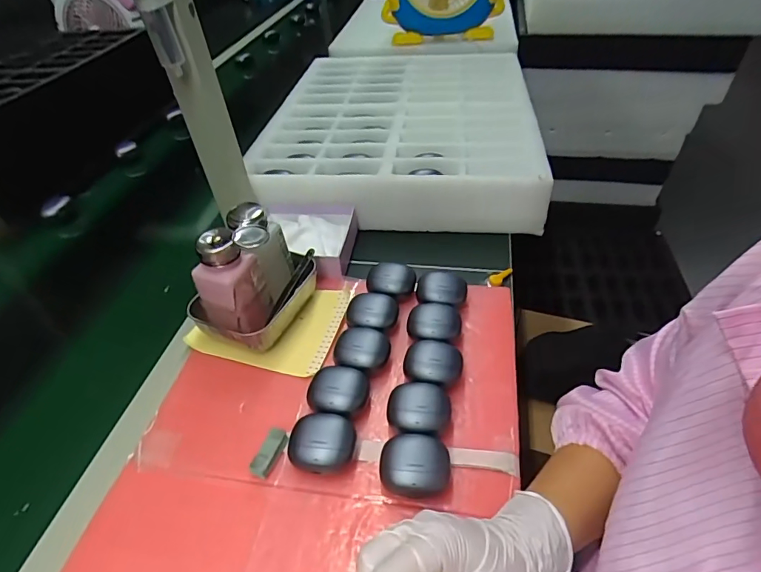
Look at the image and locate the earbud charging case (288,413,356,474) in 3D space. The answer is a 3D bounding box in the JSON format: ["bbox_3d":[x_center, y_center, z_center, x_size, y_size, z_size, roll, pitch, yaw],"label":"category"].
[{"bbox_3d":[-0.051,0.139,0.398,0.055,0.030,0.050,0,43,6],"label":"earbud charging case"}]

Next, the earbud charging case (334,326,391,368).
[{"bbox_3d":[-0.019,0.066,0.474,0.056,0.029,0.054,-4,43,2],"label":"earbud charging case"}]

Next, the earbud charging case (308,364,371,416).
[{"bbox_3d":[-0.040,0.103,0.435,0.054,0.028,0.049,6,44,12],"label":"earbud charging case"}]

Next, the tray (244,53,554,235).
[{"bbox_3d":[0.041,-0.276,0.806,0.418,0.115,0.497,1,43,7],"label":"tray"}]

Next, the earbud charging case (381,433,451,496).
[{"bbox_3d":[0.029,0.149,0.381,0.055,0.031,0.047,-1,43,5],"label":"earbud charging case"}]

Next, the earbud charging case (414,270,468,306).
[{"bbox_3d":[0.070,0.008,0.541,0.059,0.038,0.049,10,45,16],"label":"earbud charging case"}]

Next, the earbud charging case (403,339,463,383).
[{"bbox_3d":[0.052,0.078,0.454,0.055,0.035,0.047,6,44,12],"label":"earbud charging case"}]

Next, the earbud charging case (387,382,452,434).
[{"bbox_3d":[0.035,0.116,0.418,0.054,0.031,0.051,7,44,13],"label":"earbud charging case"}]

